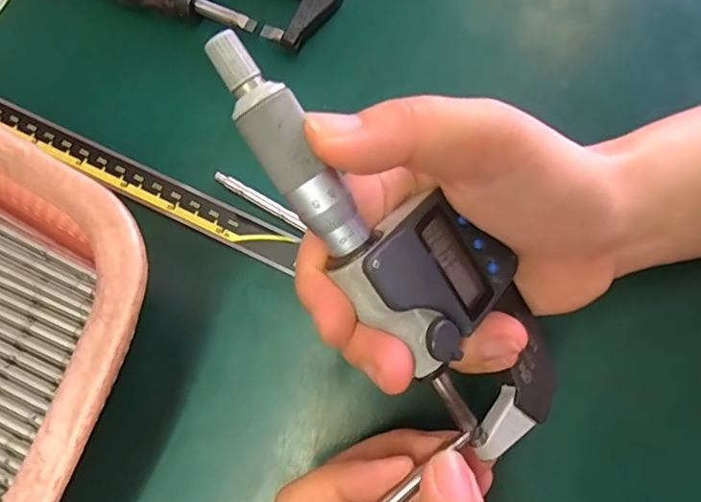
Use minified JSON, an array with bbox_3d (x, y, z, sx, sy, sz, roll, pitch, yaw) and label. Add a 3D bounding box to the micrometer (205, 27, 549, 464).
[{"bbox_3d":[0.016,0.002,0.167,0.047,0.025,0.156,-47,109,-9],"label":"micrometer"}]

